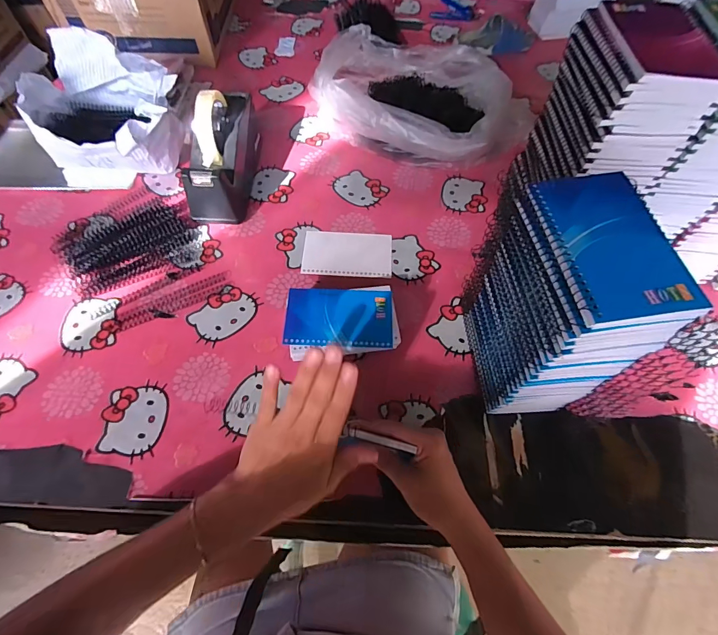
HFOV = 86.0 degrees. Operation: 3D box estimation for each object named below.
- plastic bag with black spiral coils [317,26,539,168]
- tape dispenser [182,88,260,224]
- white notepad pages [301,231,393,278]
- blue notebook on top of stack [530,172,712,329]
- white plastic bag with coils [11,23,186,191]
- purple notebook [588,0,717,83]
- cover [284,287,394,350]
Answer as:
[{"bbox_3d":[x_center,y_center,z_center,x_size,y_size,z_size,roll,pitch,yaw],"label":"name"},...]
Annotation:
[{"bbox_3d":[0.096,-0.373,0.670,0.316,0.096,0.279,8,61,2],"label":"plastic bag with black spiral coils"},{"bbox_3d":[-0.205,-0.249,0.578,0.074,0.123,0.199,2,61,-1],"label":"tape dispenser"},{"bbox_3d":[-0.017,-0.093,0.562,0.128,0.005,0.078,3,62,0],"label":"white notepad pages"},{"bbox_3d":[0.187,-0.055,0.283,0.088,0.008,0.130,-2,61,-3],"label":"blue notebook on top of stack"},{"bbox_3d":[-0.386,-0.316,0.599,0.212,0.126,0.168,11,61,4],"label":"white plastic bag with coils"},{"bbox_3d":[0.268,-0.244,0.338,0.097,0.009,0.123,2,61,-1],"label":"purple notebook"},{"bbox_3d":[-0.024,-0.001,0.468,0.127,0.007,0.078,2,61,-1],"label":"cover"}]

